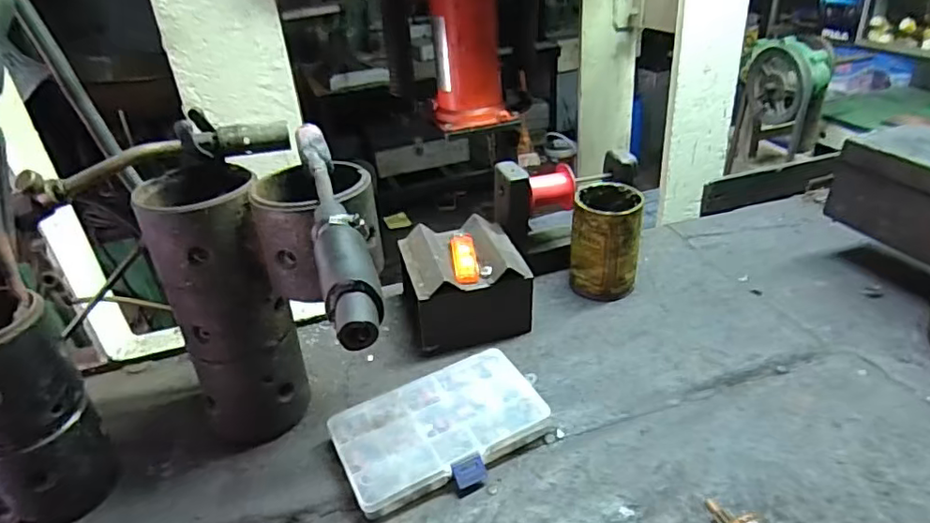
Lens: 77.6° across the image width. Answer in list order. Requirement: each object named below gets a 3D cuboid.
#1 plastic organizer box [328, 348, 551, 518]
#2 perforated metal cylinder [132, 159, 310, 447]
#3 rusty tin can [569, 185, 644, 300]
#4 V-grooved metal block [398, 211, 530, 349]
[{"bbox_3d":[-0.019,0.146,0.505,0.177,0.027,0.111,-22,36,-24],"label":"plastic organizer box"},{"bbox_3d":[-0.199,0.042,0.499,0.085,0.236,0.093,-15,34,-15],"label":"perforated metal cylinder"},{"bbox_3d":[0.163,-0.023,0.668,0.075,0.113,0.074,6,34,17],"label":"rusty tin can"},{"bbox_3d":[0.000,0.025,0.638,0.129,0.095,0.116,-9,32,-7],"label":"V-grooved metal block"}]

